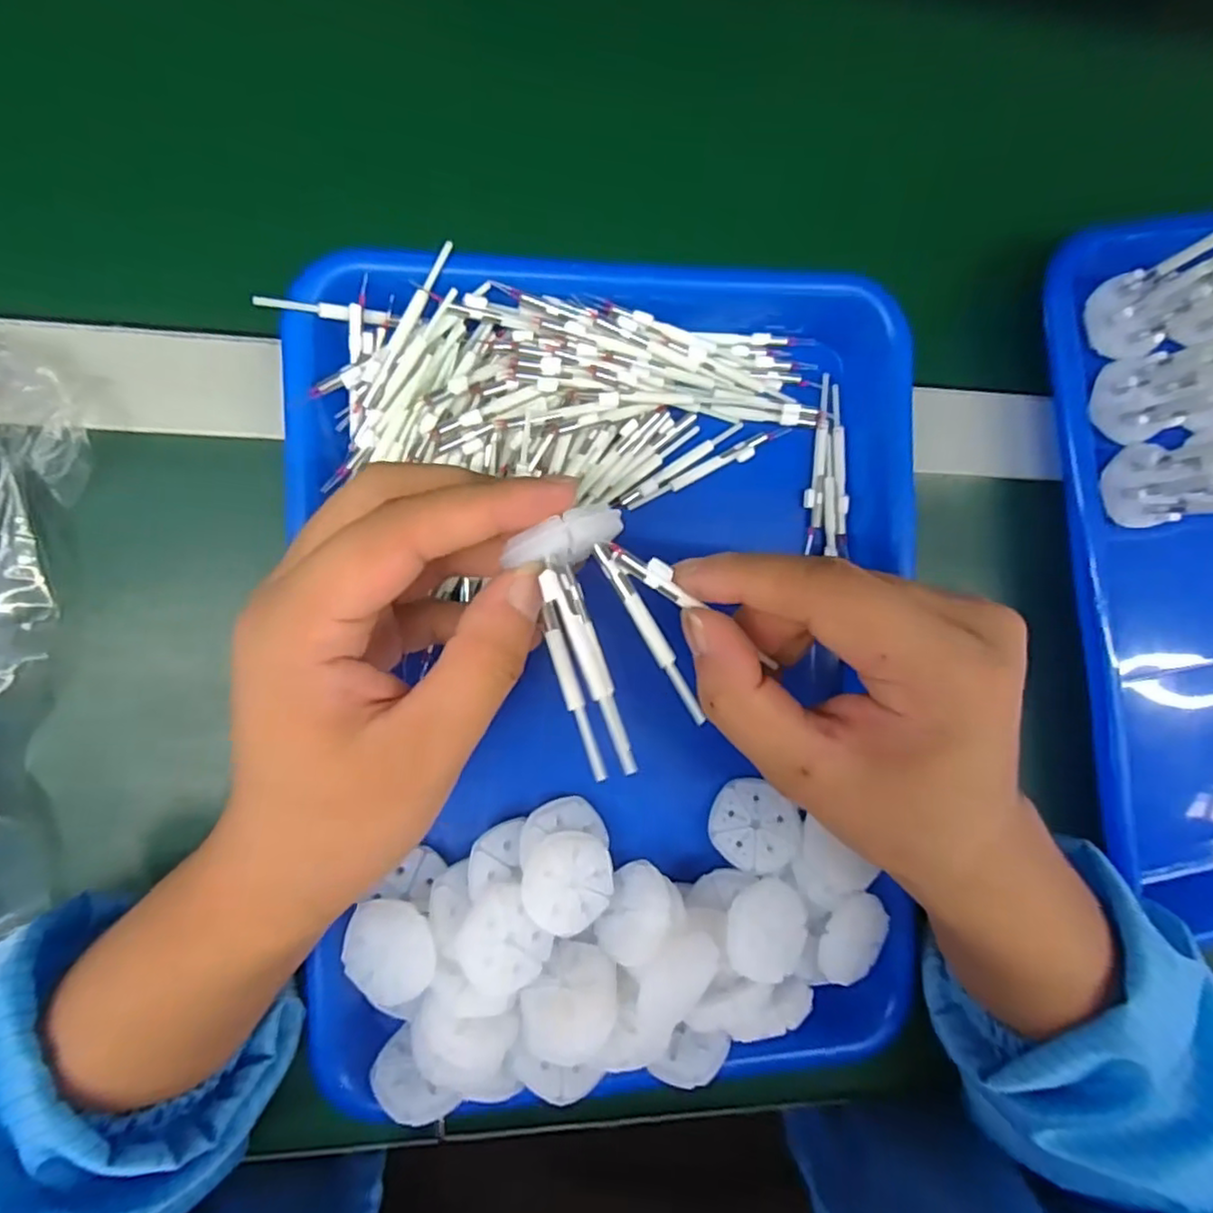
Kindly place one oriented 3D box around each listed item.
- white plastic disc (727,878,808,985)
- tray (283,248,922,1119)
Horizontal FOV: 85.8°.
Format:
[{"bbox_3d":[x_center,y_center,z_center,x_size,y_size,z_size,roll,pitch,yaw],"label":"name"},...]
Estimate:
[{"bbox_3d":[0.066,0.131,0.261,0.035,0.007,0.036,0,92,-9],"label":"white plastic disc"},{"bbox_3d":[0.008,0.025,0.267,0.243,0.045,0.325,-2,92,-9],"label":"tray"}]

